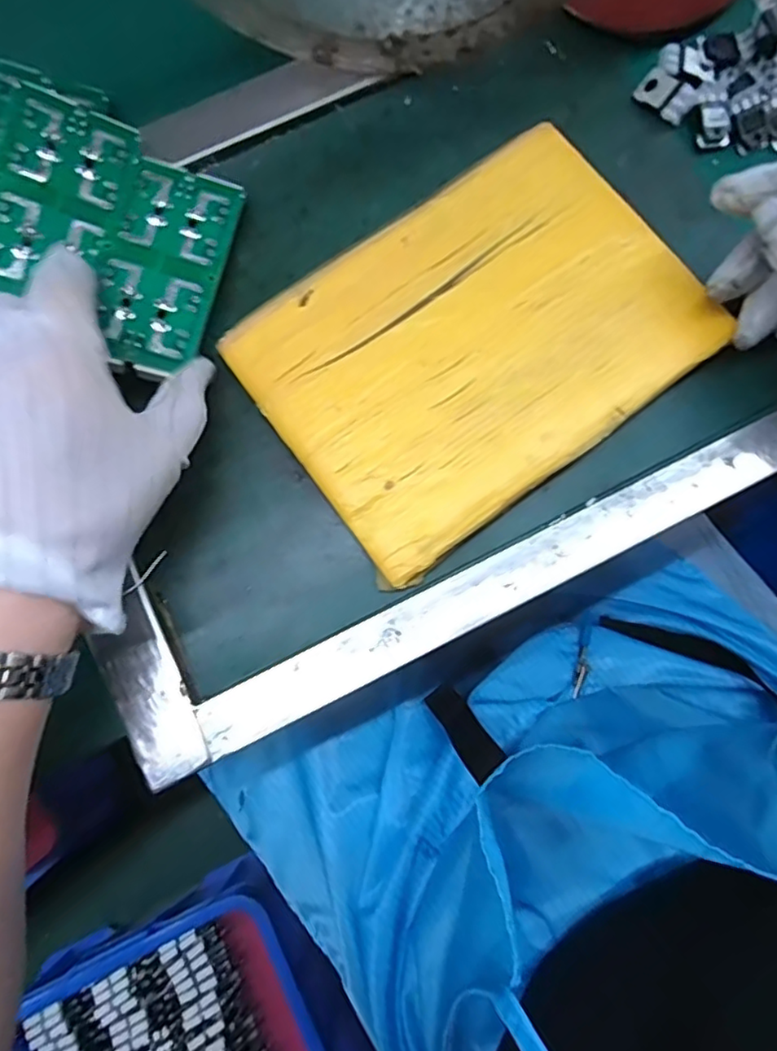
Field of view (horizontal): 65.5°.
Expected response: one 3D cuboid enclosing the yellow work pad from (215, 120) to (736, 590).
[{"bbox_3d":[0.040,-0.085,0.276,0.195,0.009,0.139,-35,81,-6],"label":"yellow work pad"}]

